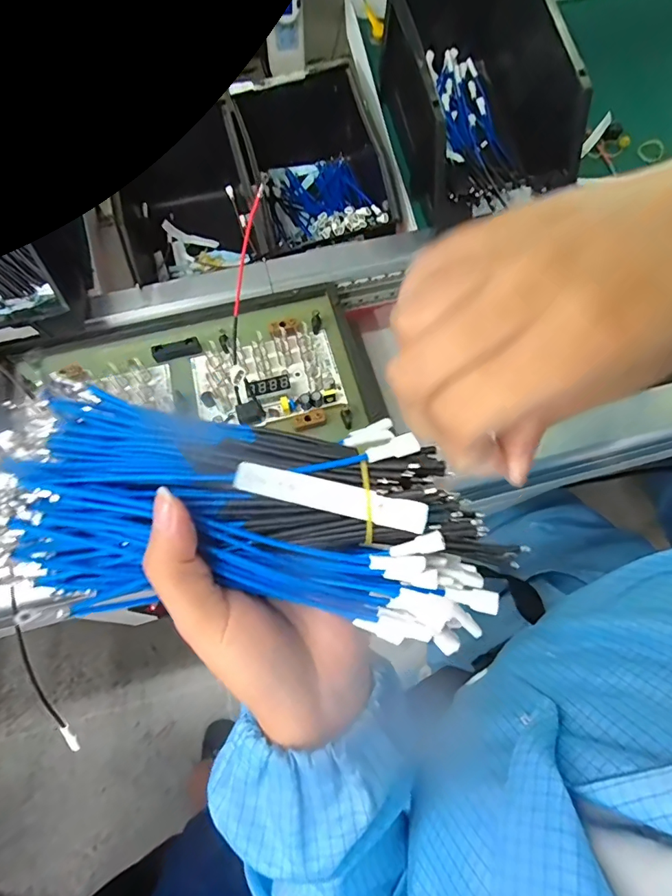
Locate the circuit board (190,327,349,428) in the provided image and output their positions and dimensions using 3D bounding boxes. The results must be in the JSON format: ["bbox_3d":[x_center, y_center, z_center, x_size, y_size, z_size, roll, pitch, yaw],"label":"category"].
[{"bbox_3d":[-0.065,-0.067,0.415,0.133,0.016,0.086,-14,68,-6],"label":"circuit board"}]

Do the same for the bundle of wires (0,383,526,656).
[{"bbox_3d":[-0.029,0.033,0.190,0.201,0.051,0.082,12,69,-2],"label":"bundle of wires"}]

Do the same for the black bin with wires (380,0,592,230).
[{"bbox_3d":[0.150,-0.370,0.455,0.159,0.135,0.240,-13,68,-6],"label":"black bin with wires"}]

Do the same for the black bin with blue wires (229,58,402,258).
[{"bbox_3d":[-0.024,-0.337,0.556,0.167,0.115,0.224,-13,68,-6],"label":"black bin with blue wires"}]

